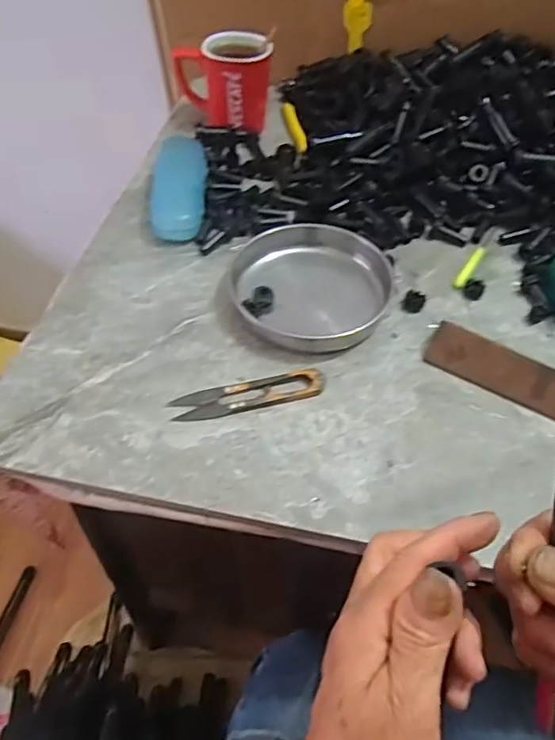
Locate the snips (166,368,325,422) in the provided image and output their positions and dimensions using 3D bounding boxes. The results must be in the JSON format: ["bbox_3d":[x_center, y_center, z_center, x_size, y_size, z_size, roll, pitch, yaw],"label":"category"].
[{"bbox_3d":[-0.021,0.020,0.434,0.115,0.010,0.025,-10,54,-10],"label":"snips"}]

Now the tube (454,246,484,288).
[{"bbox_3d":[0.181,-0.098,0.537,0.011,0.006,0.067,28,56,18],"label":"tube"}]

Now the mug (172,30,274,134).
[{"bbox_3d":[-0.066,-0.339,0.674,0.108,0.086,0.070,15,53,9],"label":"mug"}]

